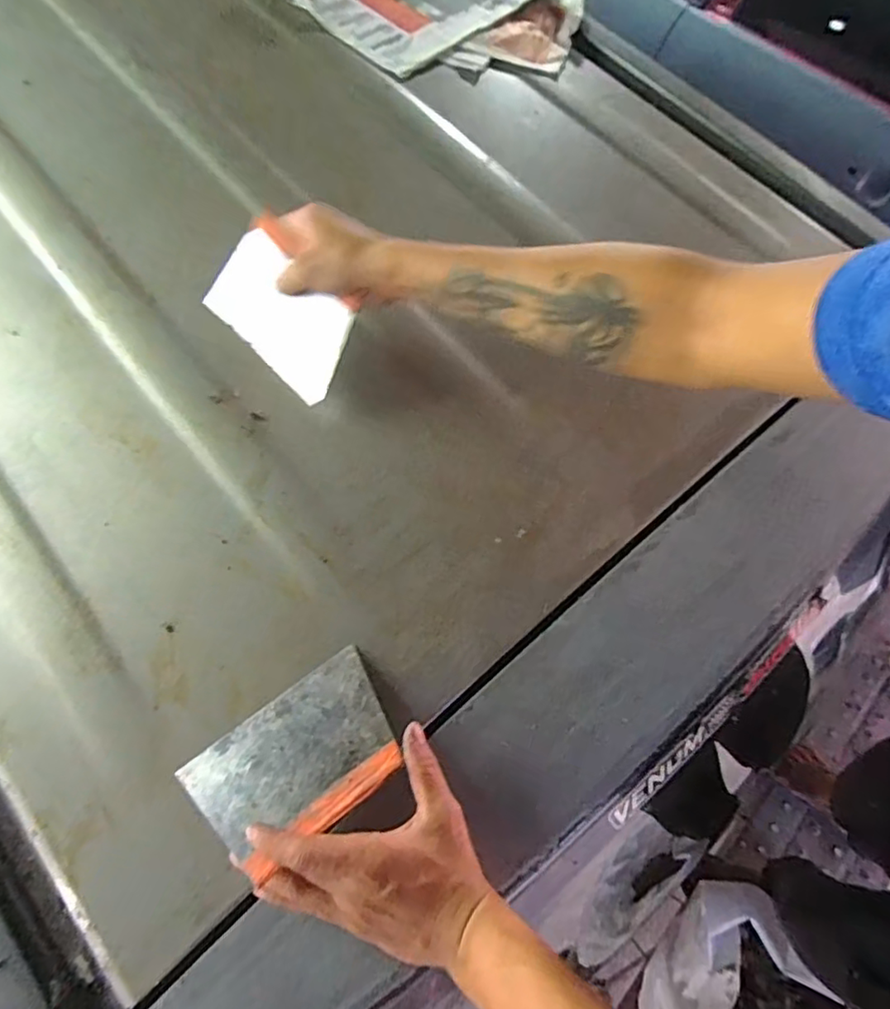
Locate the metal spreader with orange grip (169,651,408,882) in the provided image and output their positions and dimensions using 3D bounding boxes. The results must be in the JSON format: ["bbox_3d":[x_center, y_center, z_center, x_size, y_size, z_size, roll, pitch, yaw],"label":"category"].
[{"bbox_3d":[-0.102,0.179,0.409,0.139,0.006,0.099,-33,52,-17],"label":"metal spreader with orange grip"}]

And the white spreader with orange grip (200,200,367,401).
[{"bbox_3d":[-0.139,-0.167,0.512,0.137,0.011,0.094,46,112,-3],"label":"white spreader with orange grip"}]

